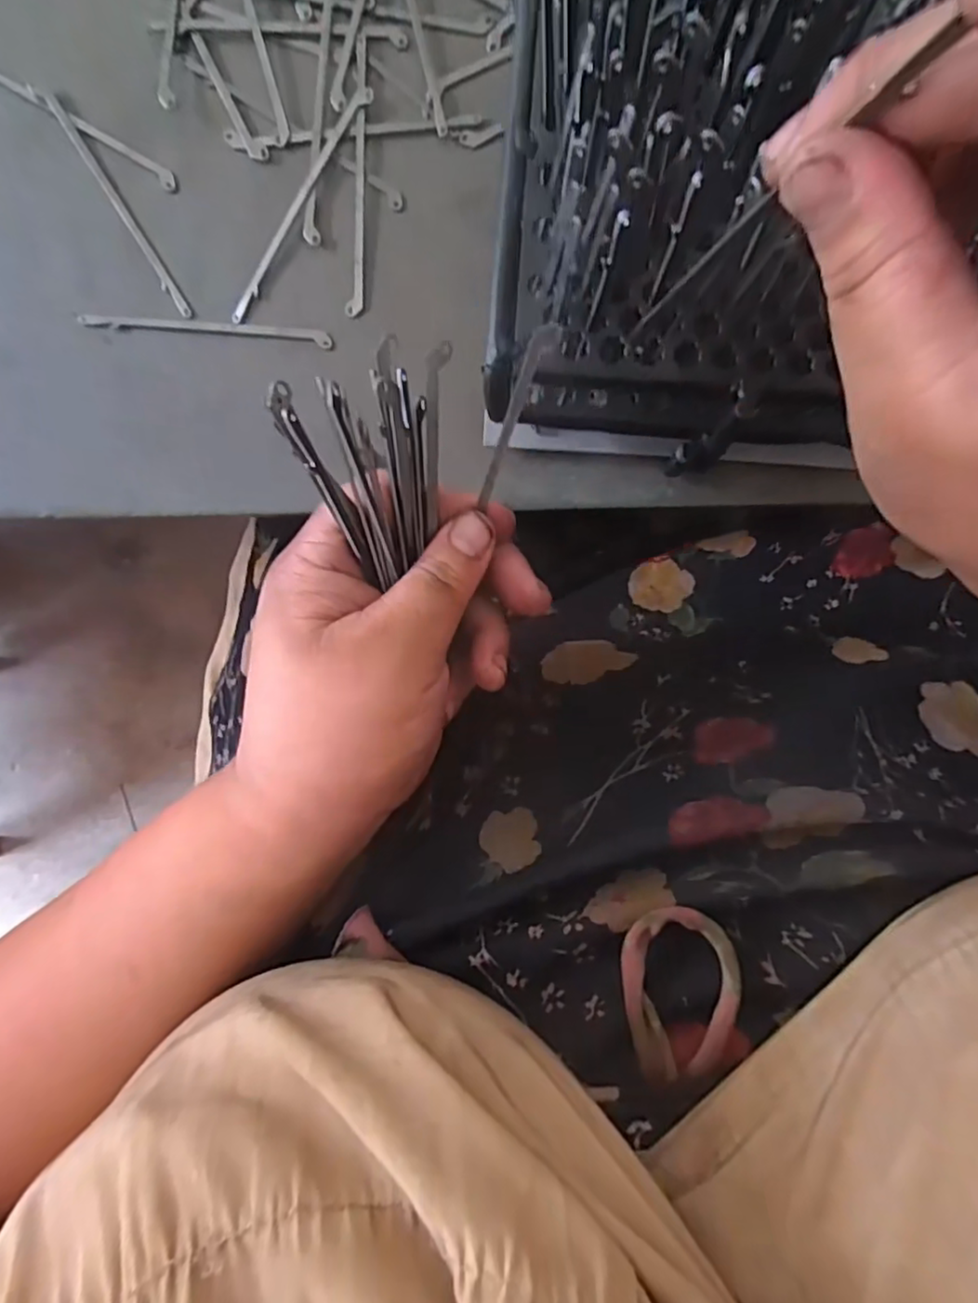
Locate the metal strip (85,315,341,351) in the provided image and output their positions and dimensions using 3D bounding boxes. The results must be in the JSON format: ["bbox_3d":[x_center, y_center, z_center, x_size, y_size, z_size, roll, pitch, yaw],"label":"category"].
[{"bbox_3d":[-0.127,-0.146,0.287,0.111,0.004,0.008,4,94,-1],"label":"metal strip"}]

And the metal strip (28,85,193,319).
[{"bbox_3d":[-0.164,-0.198,0.280,0.008,0.005,0.112,-33,94,2],"label":"metal strip"}]

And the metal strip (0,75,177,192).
[{"bbox_3d":[-0.186,-0.233,0.275,0.109,0.004,0.007,30,93,-2],"label":"metal strip"}]

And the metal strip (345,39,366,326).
[{"bbox_3d":[-0.056,-0.206,0.278,0.007,0.008,0.111,5,94,-1],"label":"metal strip"}]

